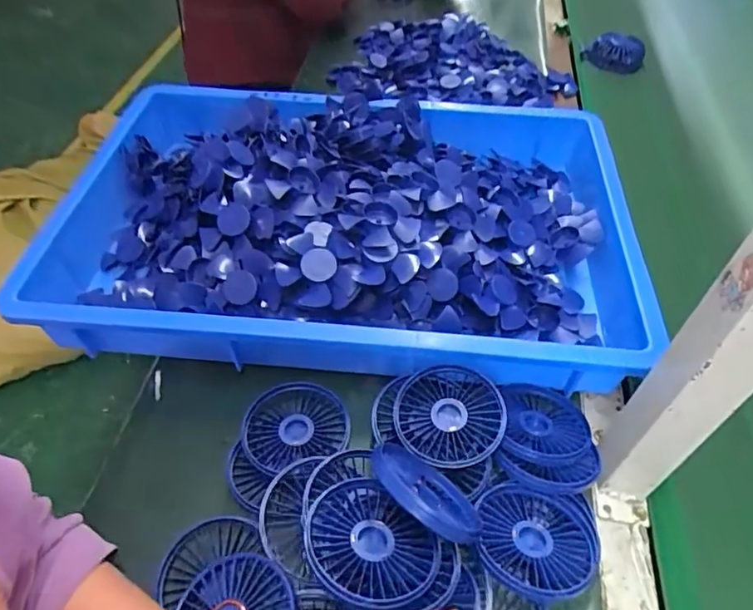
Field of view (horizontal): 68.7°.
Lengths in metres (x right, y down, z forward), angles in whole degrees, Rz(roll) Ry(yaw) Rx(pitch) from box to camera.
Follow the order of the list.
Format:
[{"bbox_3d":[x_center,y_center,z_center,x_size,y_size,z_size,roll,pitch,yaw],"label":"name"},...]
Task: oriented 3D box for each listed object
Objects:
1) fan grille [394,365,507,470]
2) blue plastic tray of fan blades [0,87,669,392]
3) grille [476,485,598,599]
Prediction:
[{"bbox_3d":[0.060,0.094,0.460,0.086,0.026,0.086,5,50,1],"label":"fan grille"},{"bbox_3d":[-0.053,-0.094,0.594,0.587,0.129,0.371,6,50,2],"label":"blue plastic tray of fan blades"},{"bbox_3d":[0.114,0.171,0.399,0.082,0.017,0.084,1,36,-1],"label":"grille"}]

